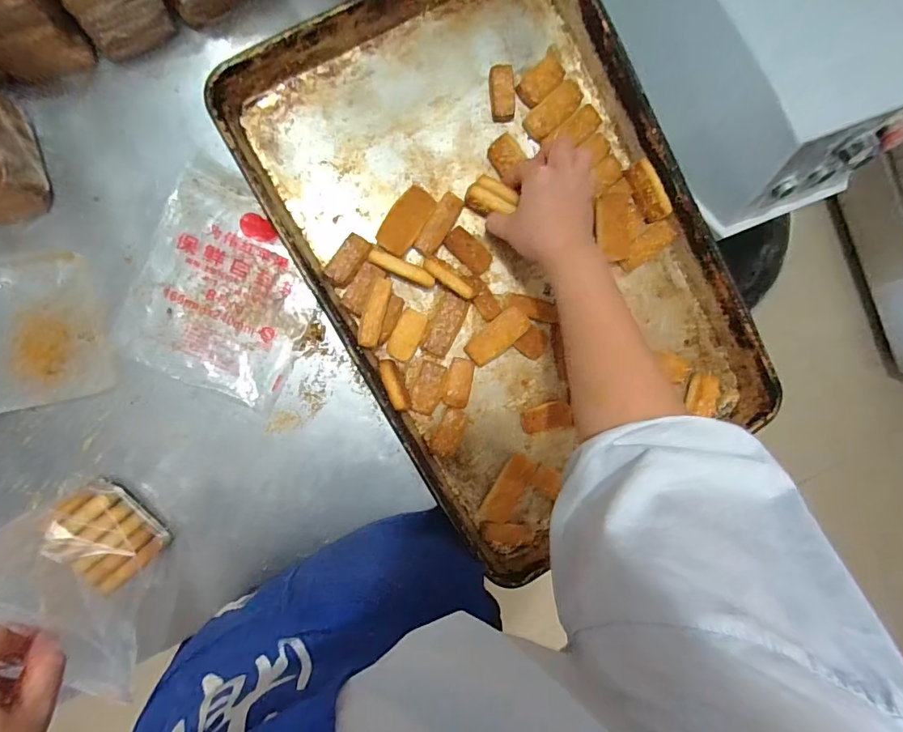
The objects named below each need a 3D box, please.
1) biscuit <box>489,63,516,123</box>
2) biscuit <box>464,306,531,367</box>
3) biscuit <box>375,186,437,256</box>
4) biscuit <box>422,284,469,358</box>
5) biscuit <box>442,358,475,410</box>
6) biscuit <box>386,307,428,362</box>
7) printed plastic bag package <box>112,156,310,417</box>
[{"bbox_3d":[0.056,-0.298,0.508,0.026,0.014,0.056,-4,93,-7],"label":"biscuit"},{"bbox_3d":[0.050,-0.032,0.512,0.074,0.010,0.035,-40,97,10],"label":"biscuit"},{"bbox_3d":[-0.049,-0.153,0.497,0.038,0.019,0.072,32,88,-8],"label":"biscuit"},{"bbox_3d":[-0.005,-0.046,0.514,0.035,0.016,0.072,16,91,-8],"label":"biscuit"},{"bbox_3d":[0.008,0.019,0.523,0.030,0.018,0.054,8,92,-8],"label":"biscuit"},{"bbox_3d":[-0.049,-0.034,0.509,0.029,0.014,0.055,25,89,-8],"label":"biscuit"},{"bbox_3d":[-0.229,-0.081,0.488,0.169,0.010,0.212,23,90,-8],"label":"printed plastic bag package"}]

